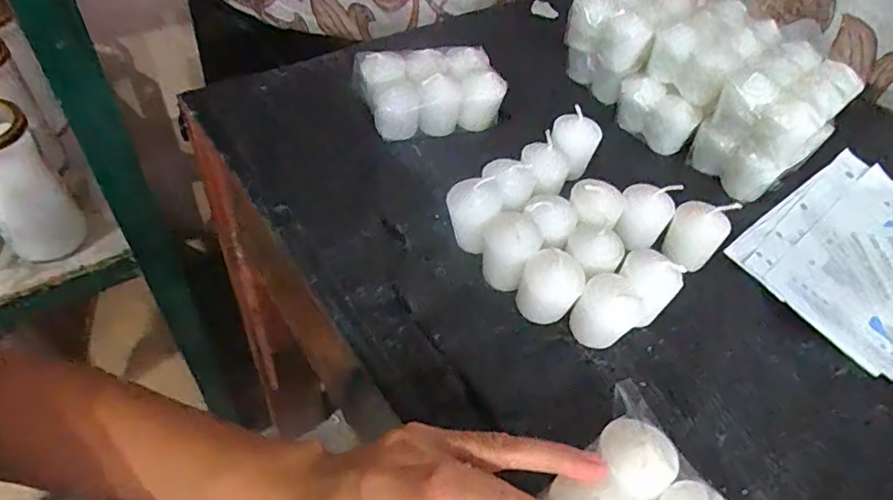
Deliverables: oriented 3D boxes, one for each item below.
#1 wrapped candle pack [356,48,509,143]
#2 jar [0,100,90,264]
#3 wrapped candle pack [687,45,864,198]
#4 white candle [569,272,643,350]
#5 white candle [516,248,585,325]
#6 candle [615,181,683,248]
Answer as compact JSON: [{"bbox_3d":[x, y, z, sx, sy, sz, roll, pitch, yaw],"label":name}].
[{"bbox_3d":[-0.016,-0.137,0.482,0.119,0.050,0.066,-7,51,-15],"label":"wrapped candle pack"},{"bbox_3d":[-0.384,-0.057,0.498,0.064,0.139,0.059,5,49,-5],"label":"jar"},{"bbox_3d":[0.266,-0.107,0.458,0.108,0.087,0.078,-34,62,-32],"label":"wrapped candle pack"},{"bbox_3d":[0.100,0.036,0.352,0.035,0.048,0.031,-3,50,-12],"label":"white candle"},{"bbox_3d":[0.067,0.025,0.361,0.037,0.042,0.032,16,49,4],"label":"white candle"},{"bbox_3d":[0.144,-0.026,0.405,0.036,0.045,0.033,28,51,15],"label":"candle"}]

